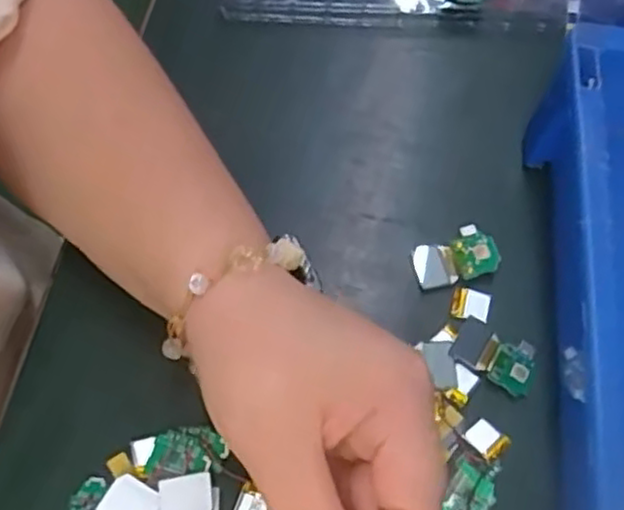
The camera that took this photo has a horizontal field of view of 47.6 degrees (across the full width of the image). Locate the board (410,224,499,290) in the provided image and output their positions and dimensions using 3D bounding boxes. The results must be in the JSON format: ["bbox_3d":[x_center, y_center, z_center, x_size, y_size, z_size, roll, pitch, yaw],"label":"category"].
[{"bbox_3d":[0.068,0.001,0.336,0.038,0.009,0.024,-18,69,-10],"label":"board"}]

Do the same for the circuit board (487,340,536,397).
[{"bbox_3d":[0.091,0.049,0.316,0.019,0.004,0.025,27,69,8],"label":"circuit board"}]

